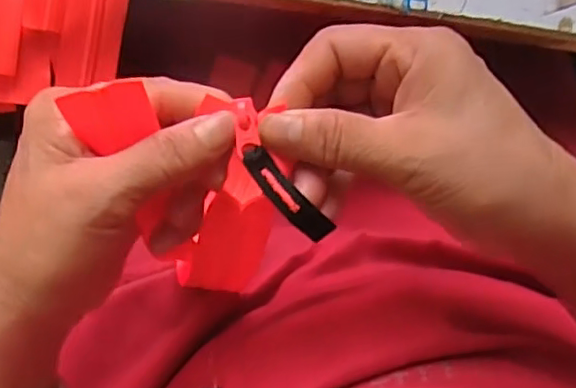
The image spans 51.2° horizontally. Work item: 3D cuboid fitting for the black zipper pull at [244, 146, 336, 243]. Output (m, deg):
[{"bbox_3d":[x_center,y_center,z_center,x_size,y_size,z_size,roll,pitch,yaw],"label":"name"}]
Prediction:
[{"bbox_3d":[-0.001,0.001,0.238,0.012,0.008,0.045,-43,94,-8],"label":"black zipper pull"}]

